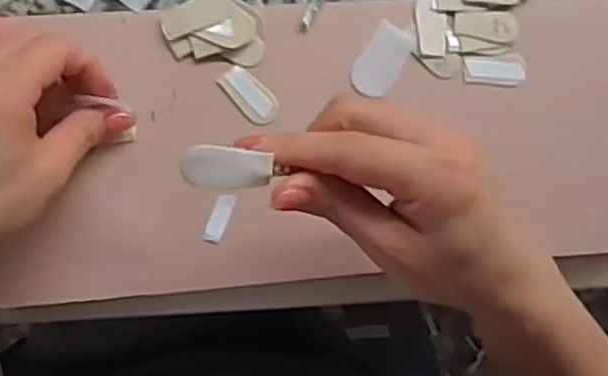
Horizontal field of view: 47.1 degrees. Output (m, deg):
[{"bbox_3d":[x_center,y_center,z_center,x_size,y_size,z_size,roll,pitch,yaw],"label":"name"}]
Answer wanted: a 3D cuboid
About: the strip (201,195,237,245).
[{"bbox_3d":[-0.047,0.017,0.388,0.010,0.004,0.030,23,98,2],"label":"strip"}]

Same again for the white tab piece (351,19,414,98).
[{"bbox_3d":[0.045,-0.075,0.402,0.022,0.004,0.043,28,84,-5],"label":"white tab piece"}]

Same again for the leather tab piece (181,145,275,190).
[{"bbox_3d":[-0.031,-0.008,0.285,0.036,0.005,0.017,5,87,-3],"label":"leather tab piece"}]

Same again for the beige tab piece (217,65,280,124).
[{"bbox_3d":[-0.030,-0.052,0.393,0.018,0.004,0.037,-42,93,-7],"label":"beige tab piece"}]

